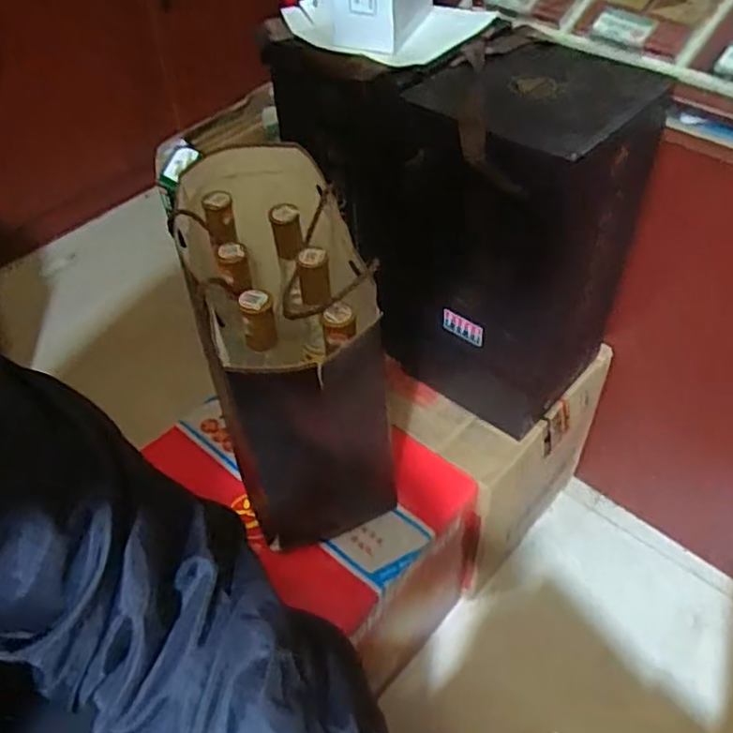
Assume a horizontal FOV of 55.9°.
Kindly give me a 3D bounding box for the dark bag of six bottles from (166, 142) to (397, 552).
[{"bbox_3d":[-0.077,-0.023,0.679,0.147,0.268,0.301,-12,48,-7],"label":"dark bag of six bottles"}]

